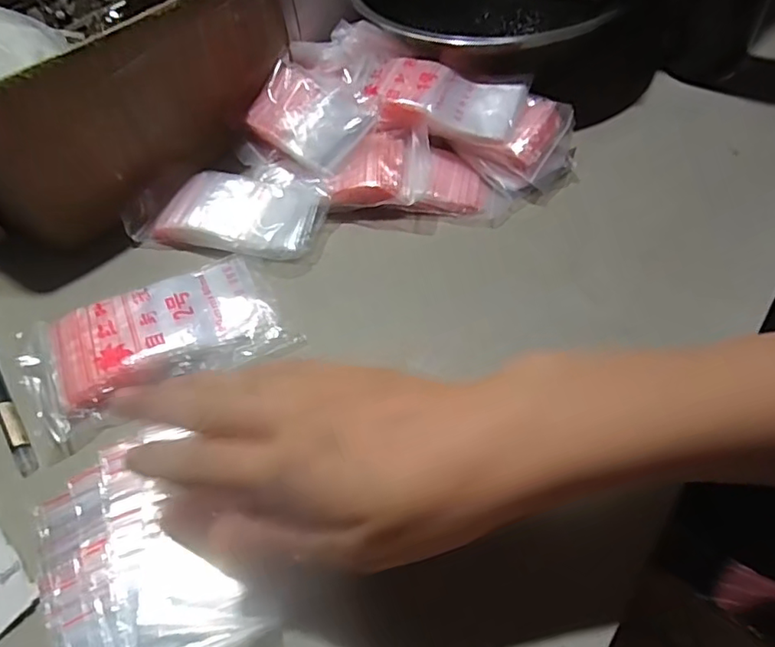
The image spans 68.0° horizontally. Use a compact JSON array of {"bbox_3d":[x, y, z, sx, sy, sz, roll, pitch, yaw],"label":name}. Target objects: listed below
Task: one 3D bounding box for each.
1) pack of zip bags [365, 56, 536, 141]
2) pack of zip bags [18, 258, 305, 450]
[{"bbox_3d":[0.042,-0.163,0.423,0.111,0.025,0.058,13,55,15],"label":"pack of zip bags"},{"bbox_3d":[-0.141,0.007,0.346,0.148,0.015,0.087,-25,54,-14],"label":"pack of zip bags"}]

